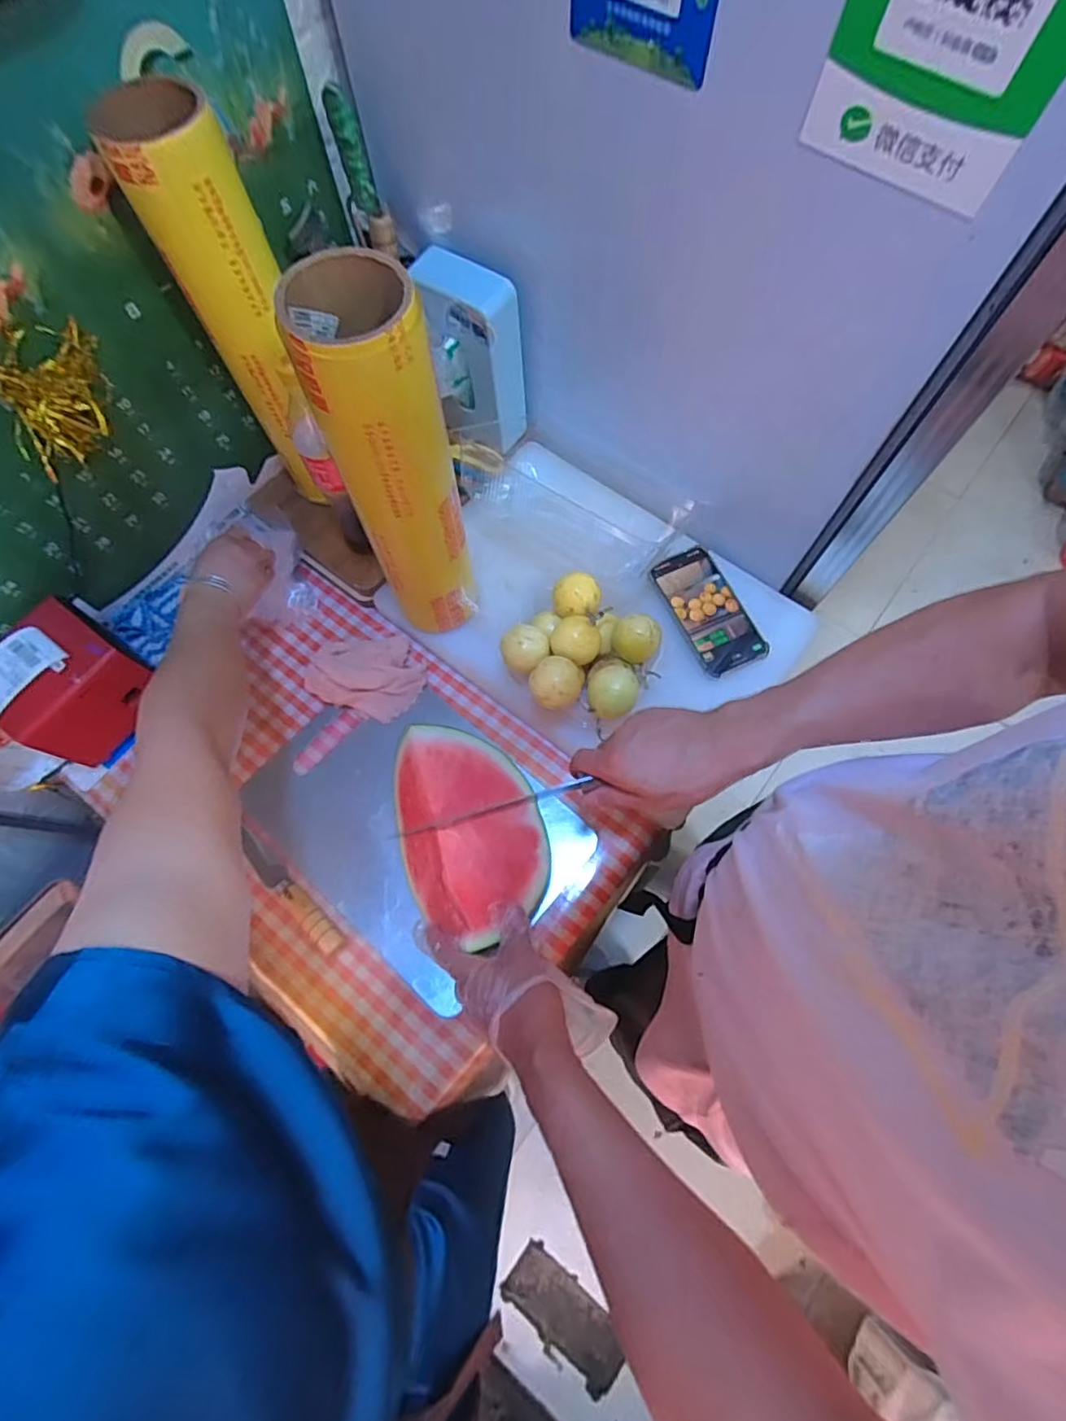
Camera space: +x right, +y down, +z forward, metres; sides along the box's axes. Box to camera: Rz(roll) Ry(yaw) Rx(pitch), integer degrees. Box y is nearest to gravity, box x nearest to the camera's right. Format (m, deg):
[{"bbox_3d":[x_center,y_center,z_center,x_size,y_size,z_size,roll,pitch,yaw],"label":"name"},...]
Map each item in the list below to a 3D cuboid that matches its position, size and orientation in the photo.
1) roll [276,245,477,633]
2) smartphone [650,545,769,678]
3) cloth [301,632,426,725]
[{"bbox_3d":[-0.113,-0.197,0.519,0.088,0.336,0.092,-6,71,-1],"label":"roll"},{"bbox_3d":[0.201,-0.117,0.675,0.081,0.012,0.155,-23,72,-7],"label":"smartphone"},{"bbox_3d":[-0.194,-0.051,0.679,0.133,0.039,0.102,18,72,8],"label":"cloth"}]

